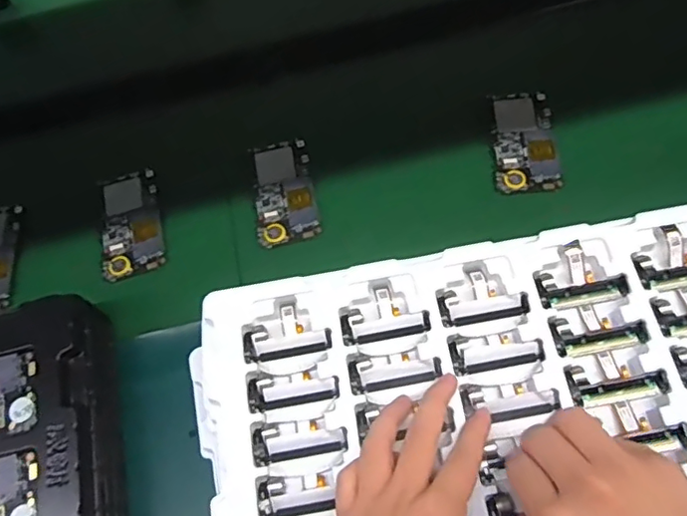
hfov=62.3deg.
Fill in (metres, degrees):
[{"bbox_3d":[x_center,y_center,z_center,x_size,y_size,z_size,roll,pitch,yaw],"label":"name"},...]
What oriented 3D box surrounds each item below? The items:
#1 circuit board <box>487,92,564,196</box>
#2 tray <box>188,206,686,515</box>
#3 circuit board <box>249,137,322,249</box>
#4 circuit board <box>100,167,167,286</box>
[{"bbox_3d":[0.189,-0.124,0.594,0.063,0.005,0.125,-2,62,6],"label":"circuit board"},{"bbox_3d":[0.114,0.105,0.407,0.430,0.042,0.245,-10,61,-2],"label":"tray"},{"bbox_3d":[-0.062,-0.070,0.597,0.062,0.011,0.123,-11,62,1],"label":"circuit board"},{"bbox_3d":[-0.225,-0.037,0.599,0.063,0.004,0.126,-16,62,-1],"label":"circuit board"}]

